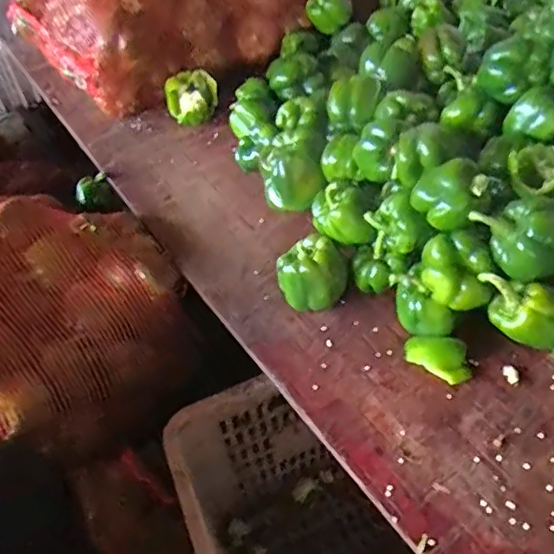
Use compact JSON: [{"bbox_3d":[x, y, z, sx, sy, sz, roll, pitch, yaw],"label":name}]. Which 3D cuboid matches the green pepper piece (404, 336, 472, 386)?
[{"bbox_3d":[0.169,0.081,0.601,0.070,0.023,0.041,29,54,29],"label":"green pepper piece"}]

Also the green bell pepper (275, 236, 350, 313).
[{"bbox_3d":[0.040,0.000,0.672,0.081,0.073,0.070,-1,45,5],"label":"green bell pepper"}]

